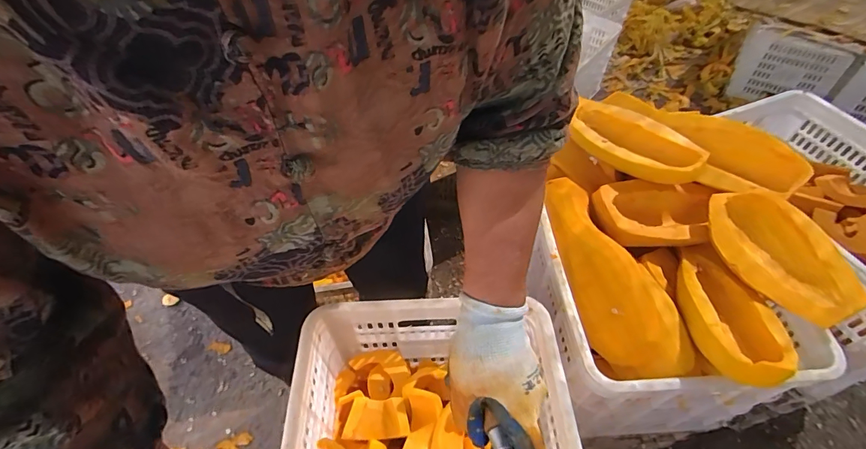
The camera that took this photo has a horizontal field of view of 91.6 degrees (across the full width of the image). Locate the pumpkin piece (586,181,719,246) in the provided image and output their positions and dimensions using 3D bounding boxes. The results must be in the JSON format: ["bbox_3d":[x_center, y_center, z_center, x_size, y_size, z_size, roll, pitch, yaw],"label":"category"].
[{"bbox_3d":[0.379,-0.016,0.727,0.204,0.064,0.133,2,52,3],"label":"pumpkin piece"}]

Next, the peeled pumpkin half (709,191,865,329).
[{"bbox_3d":[0.507,0.040,0.623,0.123,0.050,0.228,-13,53,-9],"label":"peeled pumpkin half"}]

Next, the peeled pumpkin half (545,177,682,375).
[{"bbox_3d":[0.272,0.049,0.662,0.132,0.065,0.355,-8,52,-5],"label":"peeled pumpkin half"}]

